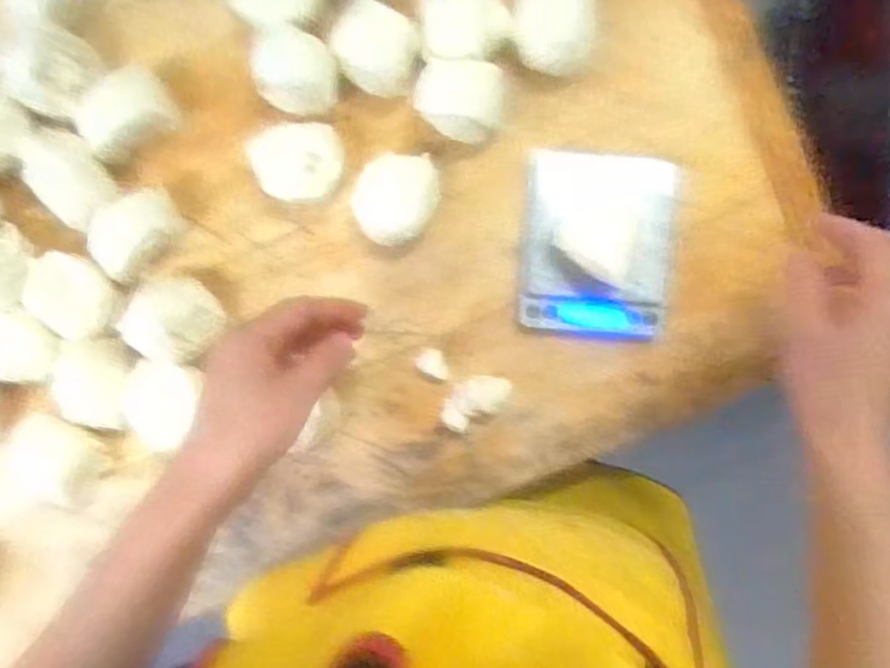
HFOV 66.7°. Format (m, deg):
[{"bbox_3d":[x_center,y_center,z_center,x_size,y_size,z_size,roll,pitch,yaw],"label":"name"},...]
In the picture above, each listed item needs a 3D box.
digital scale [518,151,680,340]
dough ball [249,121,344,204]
[{"bbox_3d":[0.111,-0.063,0.488,0.105,0.019,0.128,4,94,2],"label":"digital scale"},{"bbox_3d":[-0.103,-0.121,0.477,0.065,0.039,0.056,-16,99,2],"label":"dough ball"}]

